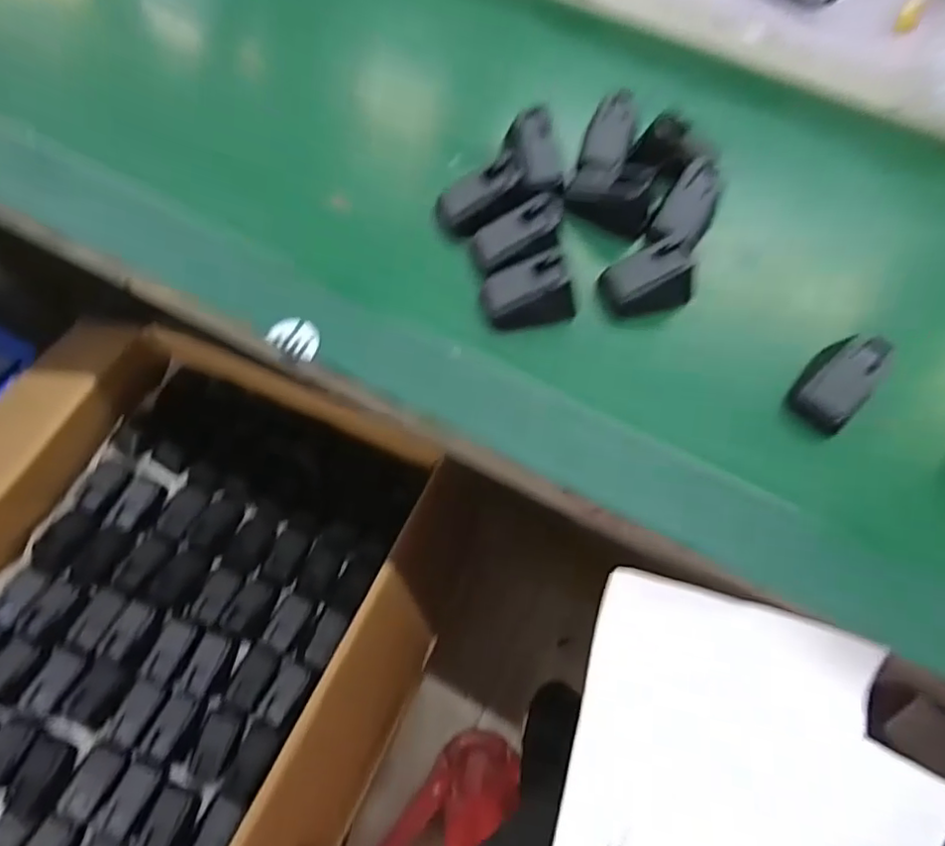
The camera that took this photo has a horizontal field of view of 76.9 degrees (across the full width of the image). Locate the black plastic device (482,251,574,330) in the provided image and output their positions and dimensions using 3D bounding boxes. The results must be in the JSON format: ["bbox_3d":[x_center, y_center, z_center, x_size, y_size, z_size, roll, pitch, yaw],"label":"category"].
[{"bbox_3d":[0.041,-0.095,0.436,0.065,0.044,0.031,-7,68,-5],"label":"black plastic device"}]

